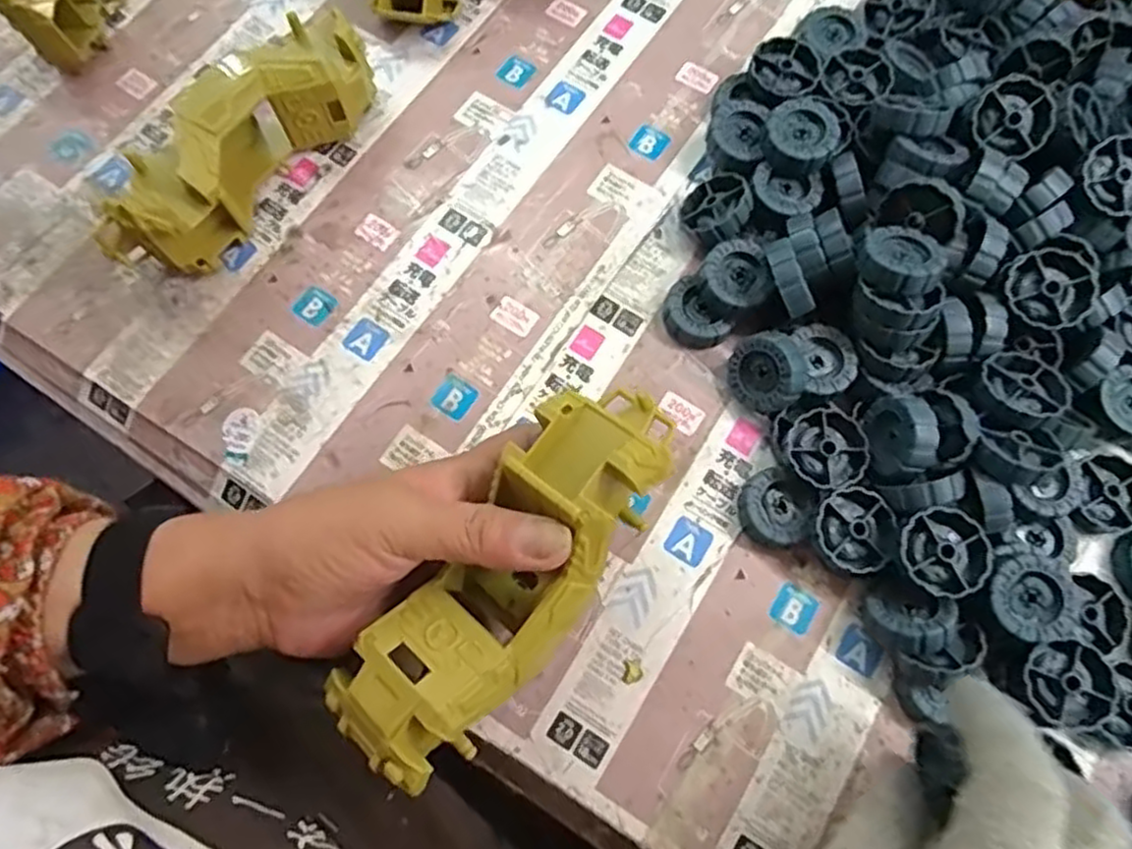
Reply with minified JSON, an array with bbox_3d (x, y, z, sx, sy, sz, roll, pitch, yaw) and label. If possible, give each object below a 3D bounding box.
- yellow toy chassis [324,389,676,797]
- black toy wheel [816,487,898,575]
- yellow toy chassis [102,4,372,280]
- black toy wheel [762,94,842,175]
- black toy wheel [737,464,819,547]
[{"bbox_3d":[-0.018,0.057,0.280,0.057,0.046,0.171,37,82,11],"label":"yellow toy chassis"},{"bbox_3d":[0.137,0.051,0.340,0.038,0.012,0.037,0,72,0],"label":"black toy wheel"},{"bbox_3d":[-0.173,-0.147,0.384,0.044,0.065,0.163,36,77,10],"label":"yellow toy chassis"},{"bbox_3d":[0.125,-0.154,0.380,0.037,0.015,0.043,22,75,6],"label":"black toy wheel"},{"bbox_3d":[0.103,0.041,0.353,0.036,0.015,0.035,0,72,0],"label":"black toy wheel"}]

